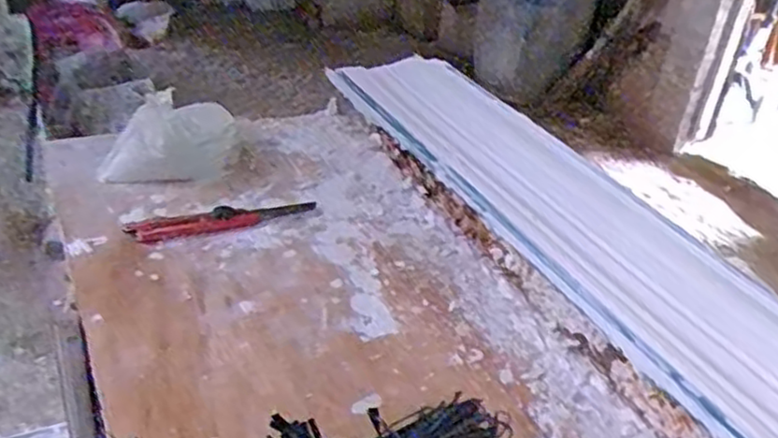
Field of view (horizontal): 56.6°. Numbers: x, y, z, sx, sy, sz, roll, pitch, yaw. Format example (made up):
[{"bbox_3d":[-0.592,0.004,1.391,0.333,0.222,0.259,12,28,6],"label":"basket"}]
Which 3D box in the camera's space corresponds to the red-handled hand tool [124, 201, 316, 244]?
[{"bbox_3d":[-0.173,-0.001,0.764,0.196,0.011,0.035,-12,37,-28],"label":"red-handled hand tool"}]

